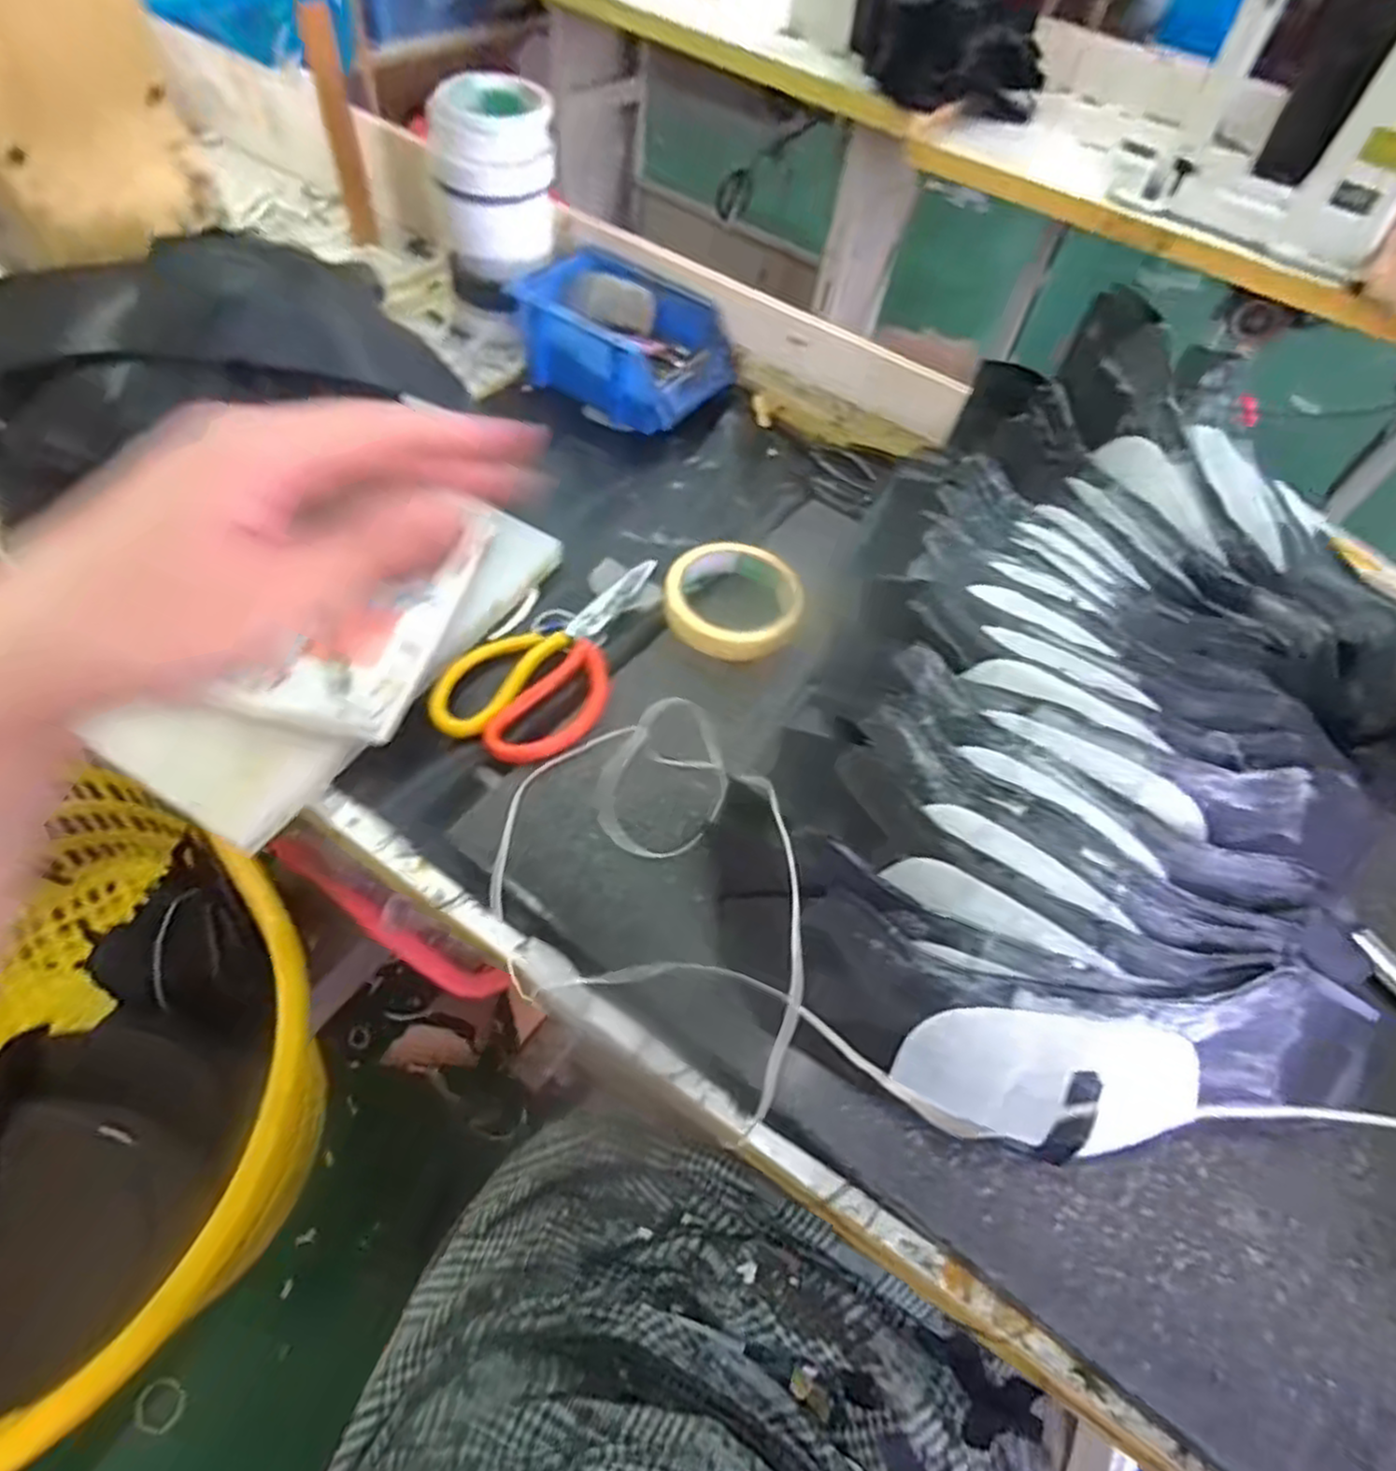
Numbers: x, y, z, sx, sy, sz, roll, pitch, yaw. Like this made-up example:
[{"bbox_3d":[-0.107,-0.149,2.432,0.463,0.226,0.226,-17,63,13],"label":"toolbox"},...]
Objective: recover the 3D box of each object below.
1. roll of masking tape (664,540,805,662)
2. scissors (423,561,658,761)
[{"bbox_3d":[0.027,-0.098,0.524,0.093,0.023,0.101,4,56,-6],"label":"roll of masking tape"},{"bbox_3d":[-0.085,-0.061,0.500,0.102,0.027,0.199,31,57,12],"label":"scissors"}]

